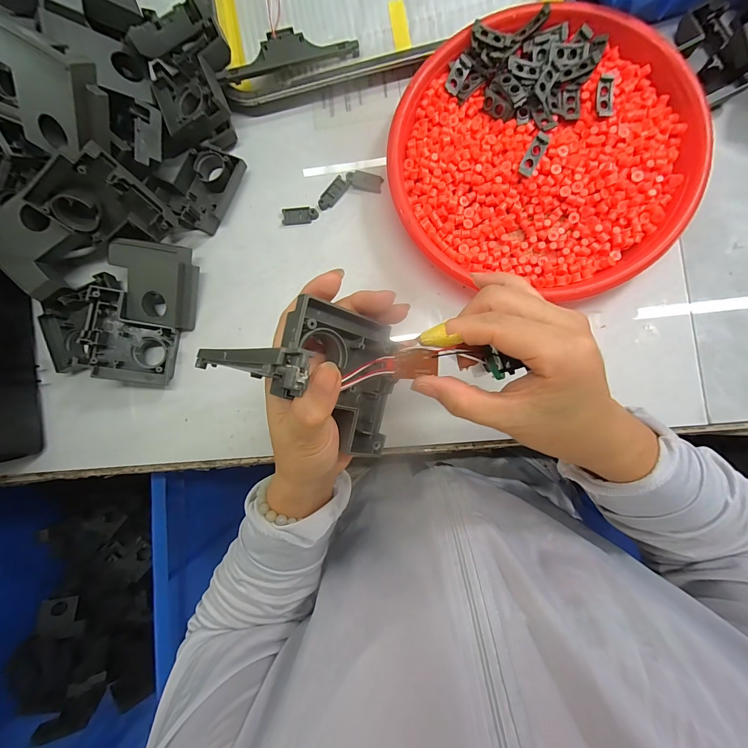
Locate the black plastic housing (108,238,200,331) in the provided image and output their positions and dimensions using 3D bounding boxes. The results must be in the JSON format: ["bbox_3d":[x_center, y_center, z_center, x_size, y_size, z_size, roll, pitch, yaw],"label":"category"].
[{"bbox_3d":[-0.210,-0.087,0.314,0.077,0.024,0.072,11,94,-10],"label":"black plastic housing"}]

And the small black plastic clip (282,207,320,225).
[{"bbox_3d":[-0.073,-0.157,0.325,0.036,0.004,0.016,-2,88,6],"label":"small black plastic clip"}]

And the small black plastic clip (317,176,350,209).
[{"bbox_3d":[-0.041,-0.177,0.322,0.015,0.004,0.035,43,92,6],"label":"small black plastic clip"}]

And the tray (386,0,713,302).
[{"bbox_3d":[0.142,-0.192,0.291,0.243,0.031,0.230,0,88,6],"label":"tray"}]

